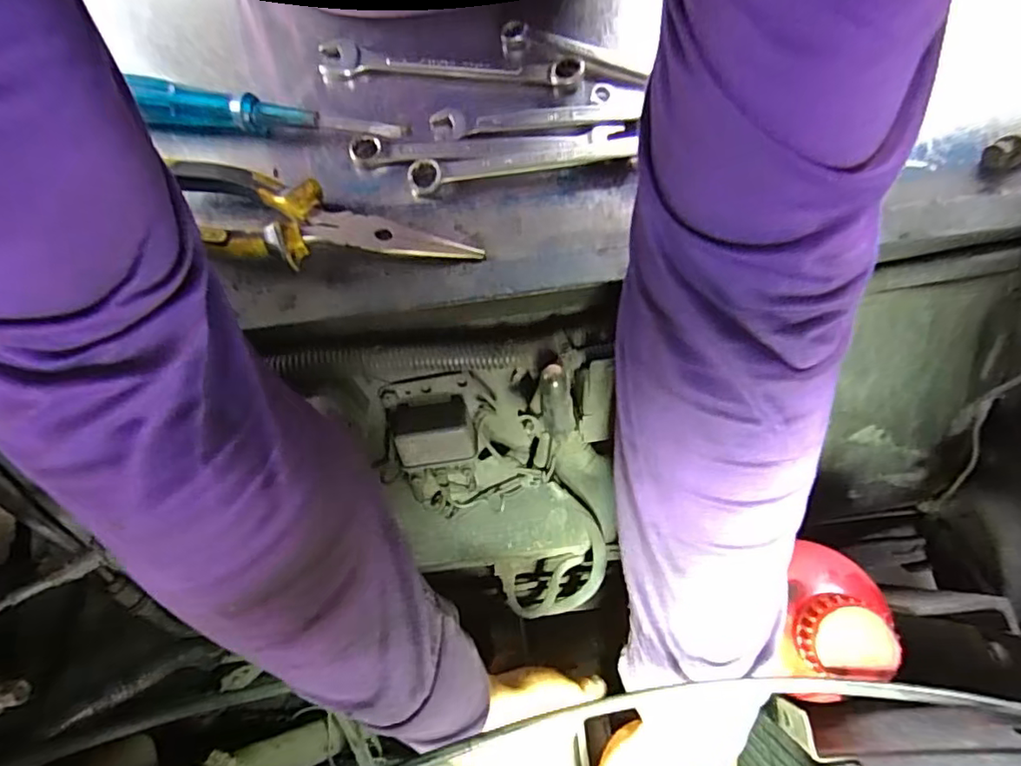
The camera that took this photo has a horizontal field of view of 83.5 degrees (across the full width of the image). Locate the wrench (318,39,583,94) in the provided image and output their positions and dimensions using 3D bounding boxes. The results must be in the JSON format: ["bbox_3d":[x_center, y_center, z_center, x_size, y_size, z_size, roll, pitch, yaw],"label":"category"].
[{"bbox_3d":[-0.041,-0.206,0.372,0.171,0.012,0.022,5,73,4],"label":"wrench"}]

